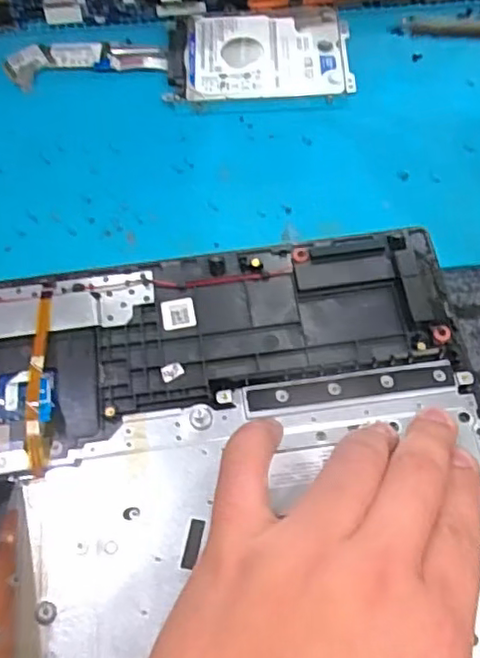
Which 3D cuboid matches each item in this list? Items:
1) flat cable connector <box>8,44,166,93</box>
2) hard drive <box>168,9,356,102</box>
[{"bbox_3d":[-0.097,-0.169,0.397,0.100,0.006,0.039,-7,61,-1],"label":"flat cable connector"},{"bbox_3d":[0.012,-0.168,0.387,0.108,0.009,0.070,-4,61,1],"label":"hard drive"}]

